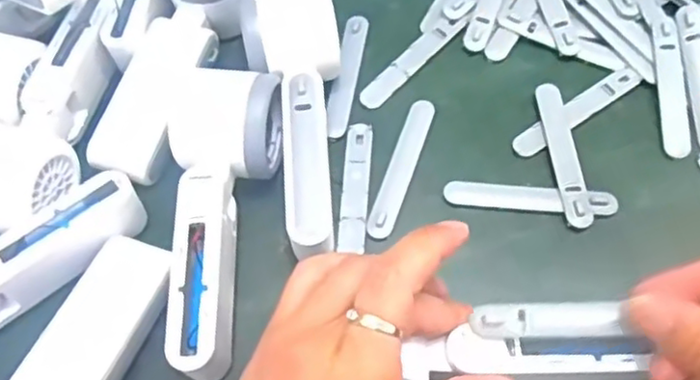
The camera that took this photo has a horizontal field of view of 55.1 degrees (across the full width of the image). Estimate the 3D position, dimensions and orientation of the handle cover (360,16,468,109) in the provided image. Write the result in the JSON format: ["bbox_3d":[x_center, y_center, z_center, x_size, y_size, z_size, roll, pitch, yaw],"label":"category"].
[{"bbox_3d":[0.040,-0.083,0.426,0.015,0.006,0.088,40,70,20],"label":"handle cover"}]

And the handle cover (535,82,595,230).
[{"bbox_3d":[0.123,-0.022,0.387,0.015,0.006,0.093,-5,62,-1],"label":"handle cover"}]

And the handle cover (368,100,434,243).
[{"bbox_3d":[0.030,-0.014,0.392,0.016,0.005,0.094,17,64,11],"label":"handle cover"}]

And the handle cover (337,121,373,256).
[{"bbox_3d":[0.003,-0.003,0.386,0.015,0.004,0.080,3,62,4],"label":"handle cover"}]

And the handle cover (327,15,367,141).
[{"bbox_3d":[-0.002,-0.072,0.422,0.015,0.004,0.089,8,62,6],"label":"handle cover"}]

